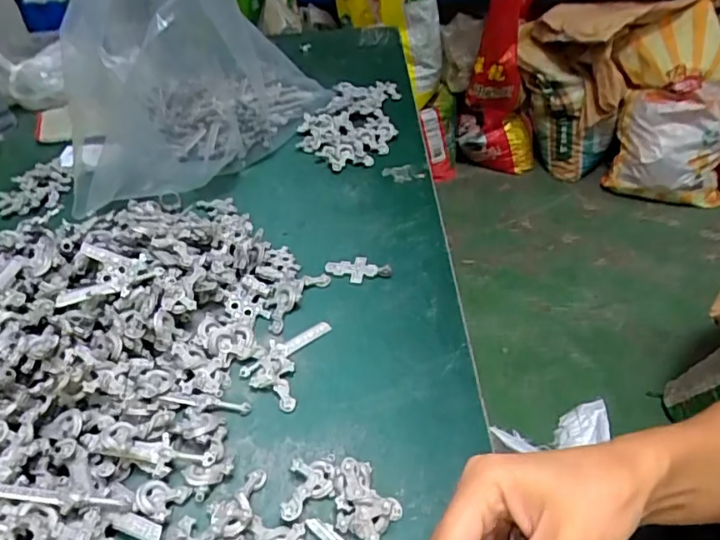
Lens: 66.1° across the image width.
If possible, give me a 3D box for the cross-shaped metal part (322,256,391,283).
[{"bbox_3d":[-0.001,-0.002,0.490,0.058,0.006,0.026,4,42,8],"label":"cross-shaped metal part"}]

